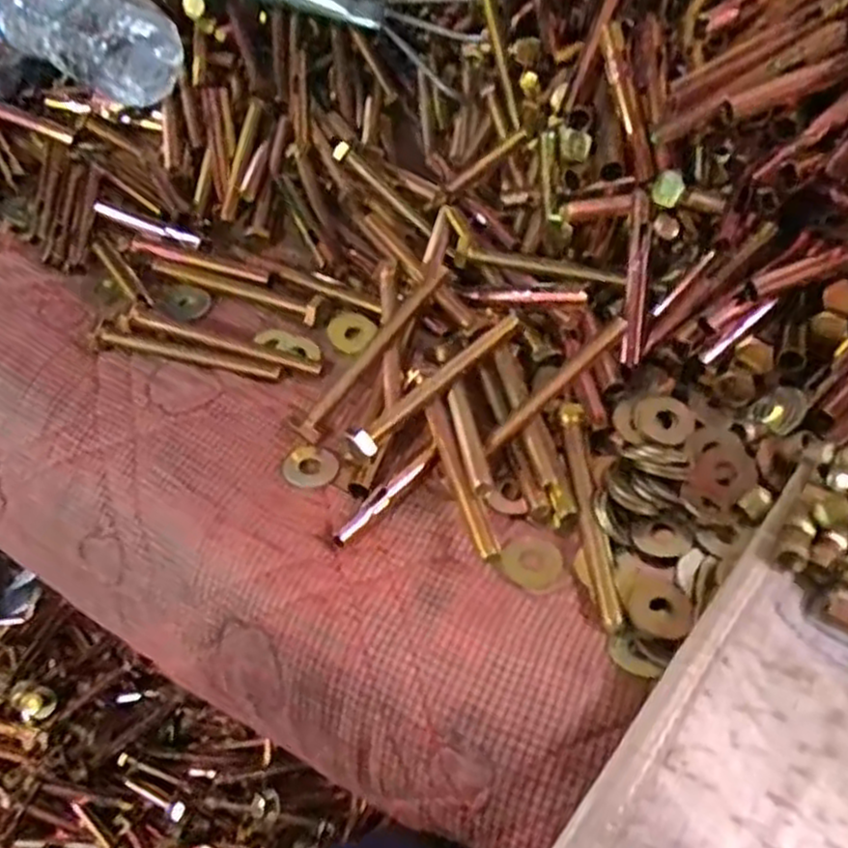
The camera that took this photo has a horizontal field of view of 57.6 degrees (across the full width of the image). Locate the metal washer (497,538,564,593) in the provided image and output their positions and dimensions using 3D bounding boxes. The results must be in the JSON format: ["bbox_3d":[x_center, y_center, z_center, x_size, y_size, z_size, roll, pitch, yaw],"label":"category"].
[{"bbox_3d":[0.044,0.056,0.317,0.024,0.004,0.024,2,47,-2],"label":"metal washer"}]

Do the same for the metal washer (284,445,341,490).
[{"bbox_3d":[-0.051,0.020,0.351,0.024,0.004,0.023,7,47,-7],"label":"metal washer"}]

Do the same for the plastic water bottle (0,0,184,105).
[{"bbox_3d":[-0.251,-0.283,0.522,0.197,0.051,0.077,33,60,13],"label":"plastic water bottle"}]

